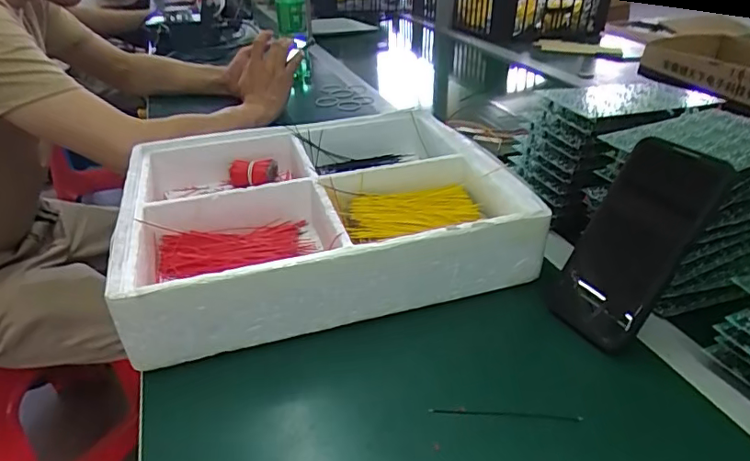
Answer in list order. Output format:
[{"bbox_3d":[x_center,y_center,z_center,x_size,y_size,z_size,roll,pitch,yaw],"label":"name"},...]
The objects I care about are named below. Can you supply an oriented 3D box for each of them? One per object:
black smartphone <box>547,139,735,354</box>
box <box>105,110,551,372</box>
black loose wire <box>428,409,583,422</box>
[{"bbox_3d":[0.206,0.011,0.424,0.017,0.166,0.080,13,20,-35],"label":"black smartphone"},{"bbox_3d":[-0.065,-0.025,0.574,0.368,0.085,0.326,-11,33,-14],"label":"box"},{"bbox_3d":[0.093,0.133,0.379,0.107,0.004,0.005,2,32,7],"label":"black loose wire"}]

